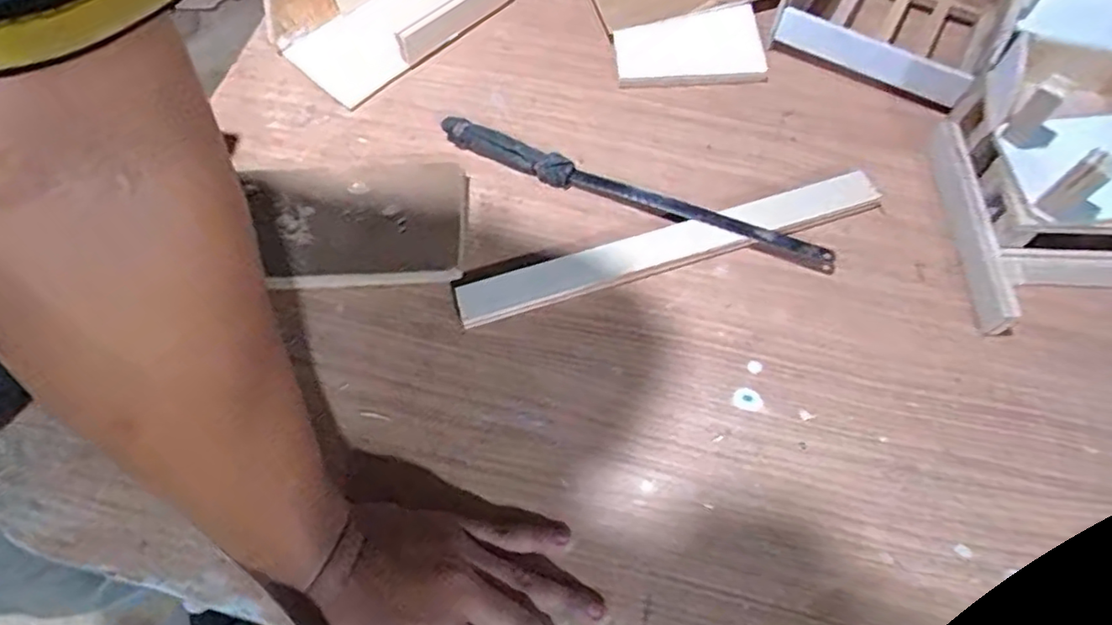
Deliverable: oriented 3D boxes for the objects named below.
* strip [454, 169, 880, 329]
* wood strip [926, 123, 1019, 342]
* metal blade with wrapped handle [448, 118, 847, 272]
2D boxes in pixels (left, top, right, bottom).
[{"bbox_3d":[0.087,-0.050,0.476,0.321,0.013,0.034,-17,65,-8],"label":"strip"},{"bbox_3d":[0.301,-0.070,0.478,0.023,0.025,0.176,1,63,0],"label":"wood strip"},{"bbox_3d":[0.052,-0.088,0.489,0.309,0.019,0.020,22,66,11],"label":"metal blade with wrapped handle"}]

